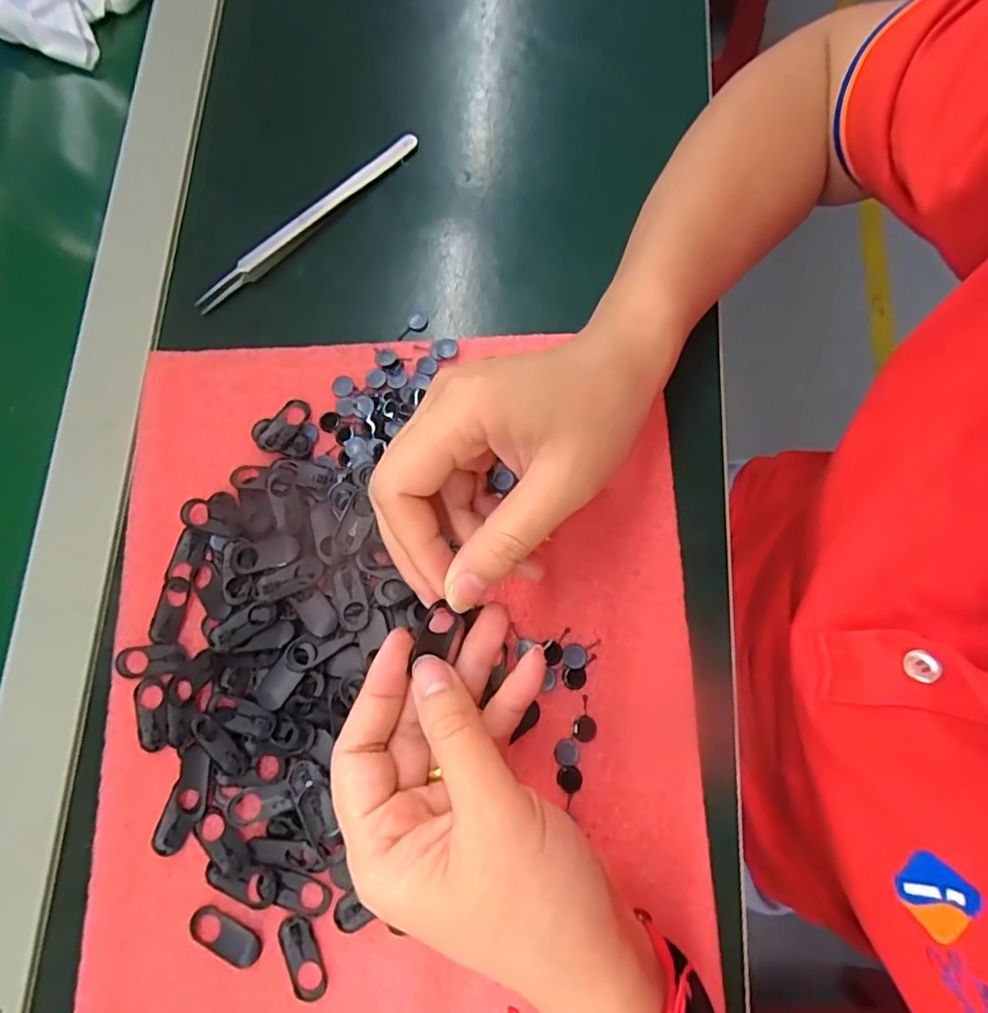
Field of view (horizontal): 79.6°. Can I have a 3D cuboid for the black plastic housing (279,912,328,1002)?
[{"bbox_3d":[-0.079,0.185,0.242,0.013,0.004,0.032,-22,77,-4],"label":"black plastic housing"}]

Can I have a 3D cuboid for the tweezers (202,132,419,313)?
[{"bbox_3d":[-0.101,-0.160,0.328,0.010,0.010,0.153,43,81,10],"label":"tweezers"}]

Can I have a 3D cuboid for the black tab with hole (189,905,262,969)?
[{"bbox_3d":[-0.111,0.178,0.244,0.031,0.004,0.015,29,79,8],"label":"black tab with hole"}]

